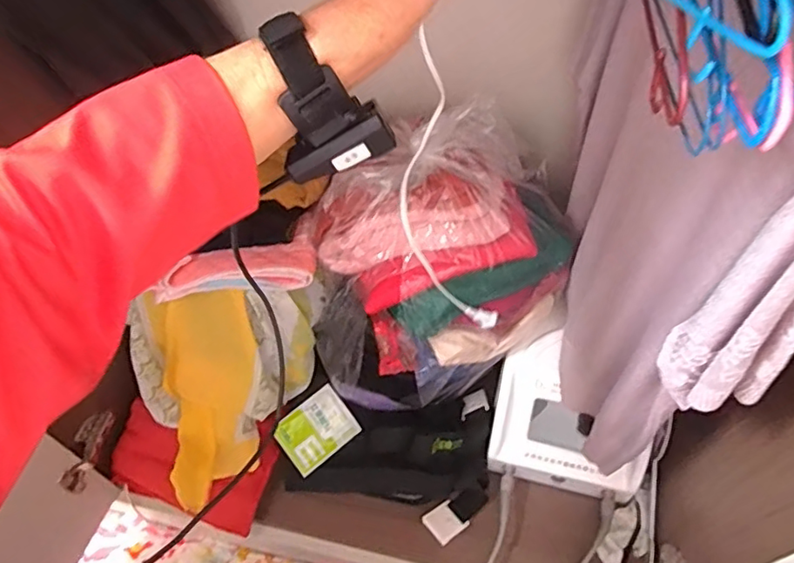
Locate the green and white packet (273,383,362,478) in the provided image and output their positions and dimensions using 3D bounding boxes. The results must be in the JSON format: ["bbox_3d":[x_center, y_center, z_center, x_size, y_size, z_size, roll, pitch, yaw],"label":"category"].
[{"bbox_3d":[-0.121,0.224,0.858,0.110,0.007,0.088,-37,84,-18],"label":"green and white packet"}]

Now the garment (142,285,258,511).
[{"bbox_3d":[-0.279,0.170,0.832,0.146,0.060,0.300,-6,86,-2],"label":"garment"}]

